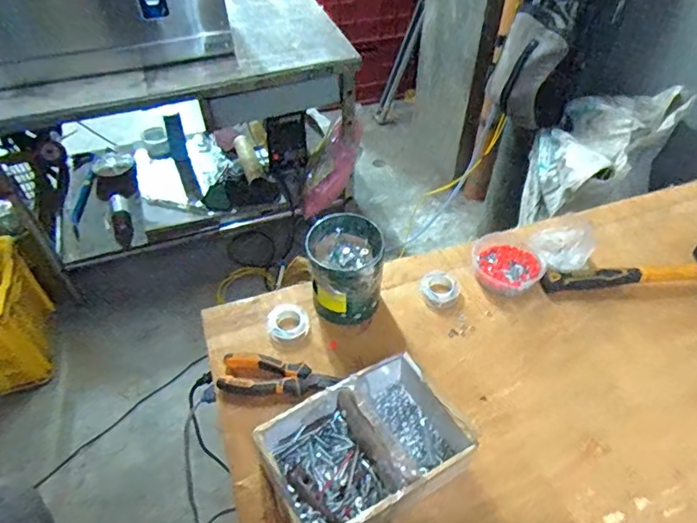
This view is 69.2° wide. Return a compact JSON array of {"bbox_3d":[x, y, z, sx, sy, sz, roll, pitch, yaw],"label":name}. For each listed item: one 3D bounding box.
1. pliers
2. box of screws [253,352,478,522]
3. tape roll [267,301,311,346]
[{"bbox_3d":[-0.096,0.159,0.697,0.157,0.022,0.051,2,49,2],"label":"pliers"},{"bbox_3d":[0.018,0.222,0.604,0.224,0.089,0.159,-26,53,-21],"label":"box of screws"},{"bbox_3d":[-0.090,0.092,0.764,0.060,0.023,0.071,-4,49,-4],"label":"tape roll"}]

